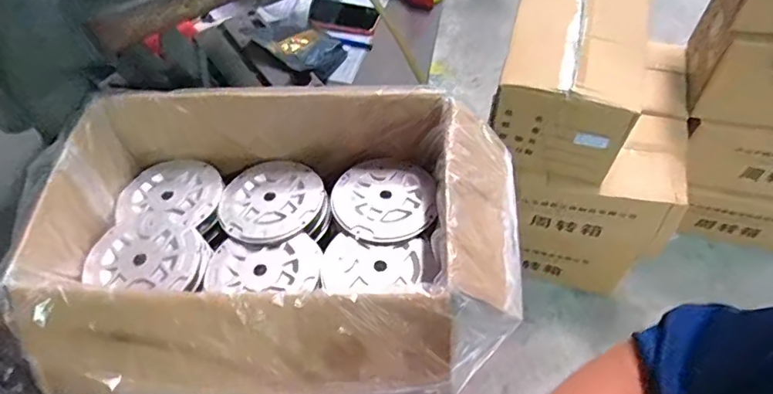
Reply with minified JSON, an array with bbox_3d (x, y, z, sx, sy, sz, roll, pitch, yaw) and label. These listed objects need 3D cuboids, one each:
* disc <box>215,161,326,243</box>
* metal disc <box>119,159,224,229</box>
[{"bbox_3d":[-0.154,0.003,0.687,0.135,0.016,0.132,-2,55,3],"label":"disc"},{"bbox_3d":[-0.286,-0.009,0.691,0.127,0.018,0.109,7,51,5],"label":"metal disc"}]

